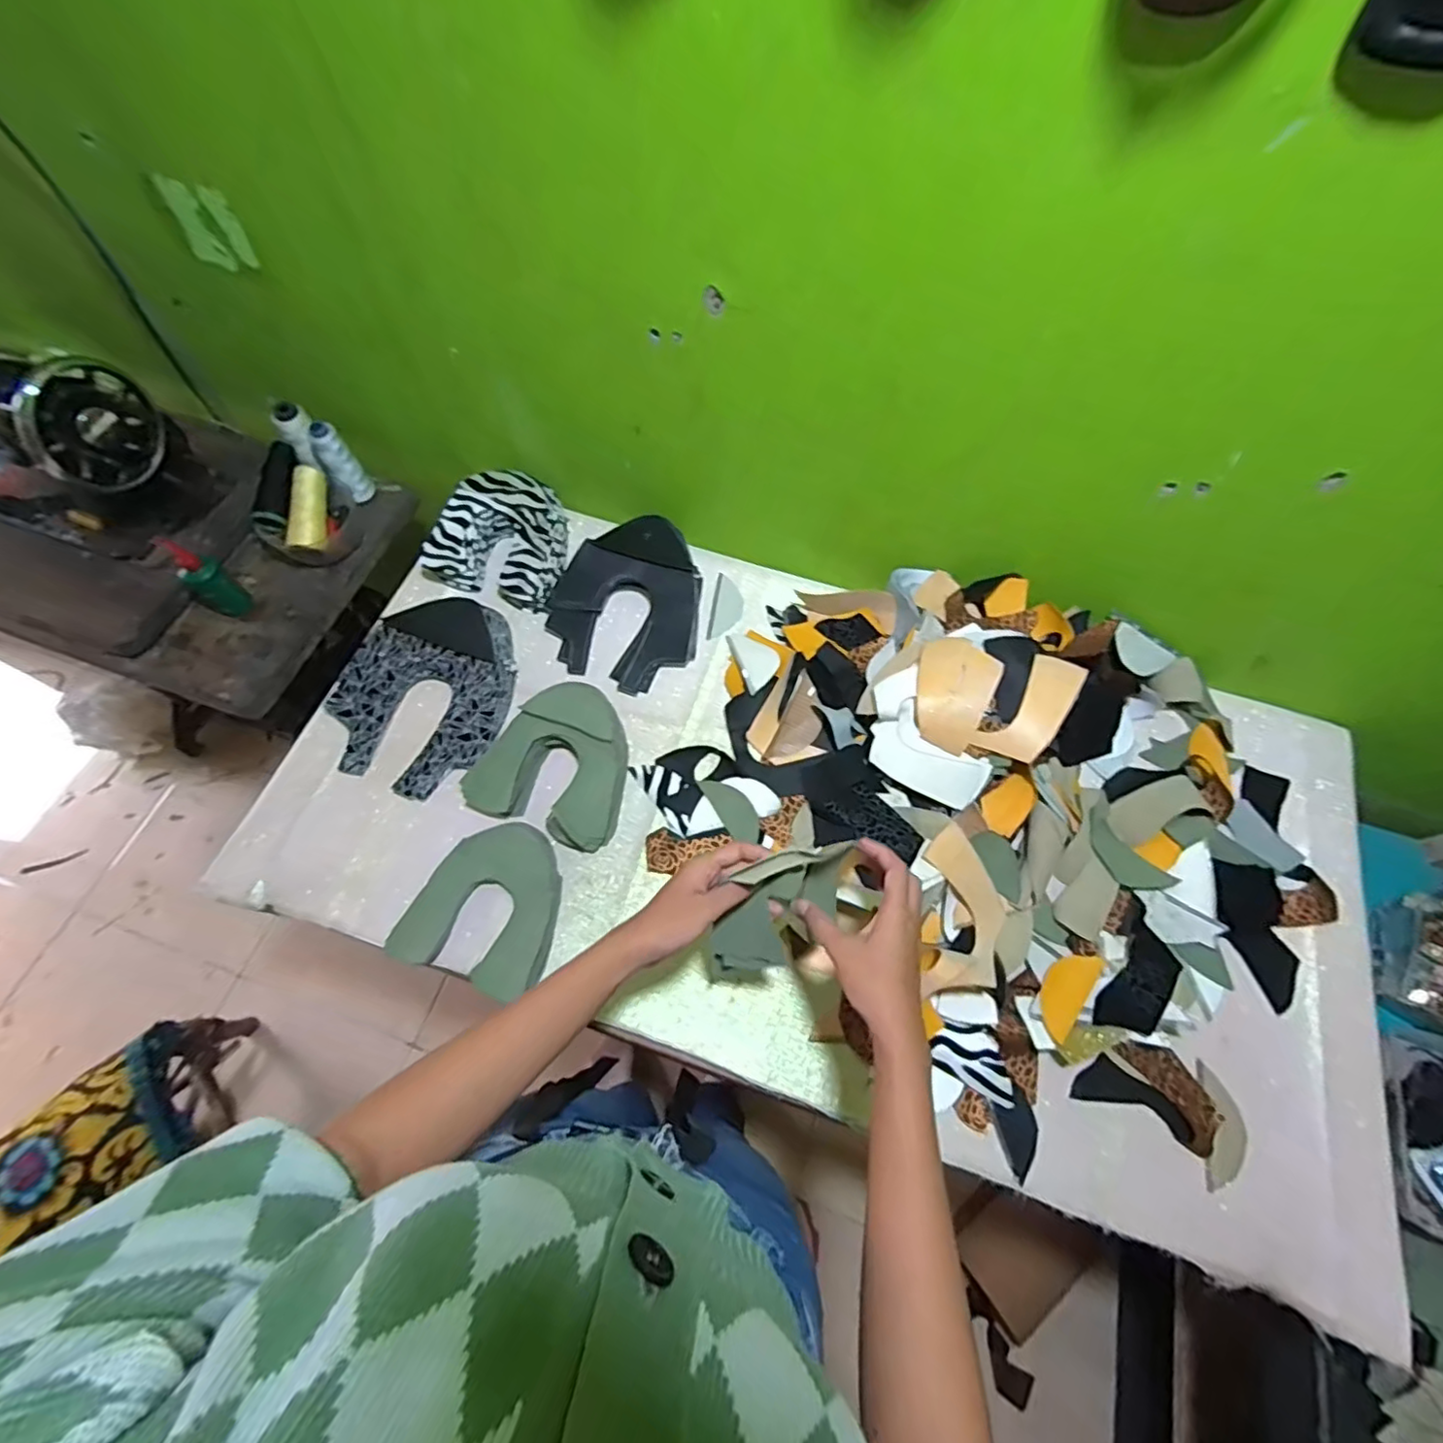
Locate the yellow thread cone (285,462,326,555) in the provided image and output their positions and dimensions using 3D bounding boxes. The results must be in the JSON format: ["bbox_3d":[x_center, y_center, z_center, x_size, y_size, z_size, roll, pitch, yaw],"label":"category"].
[{"bbox_3d":[-0.543,-0.281,0.816,0.033,0.037,0.115,0,83,-3],"label":"yellow thread cone"}]

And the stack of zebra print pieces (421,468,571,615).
[{"bbox_3d":[-0.284,-0.245,0.824,0.166,0.071,0.160,17,66,5],"label":"stack of zebra print pieces"}]

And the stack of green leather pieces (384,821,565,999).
[{"bbox_3d":[-0.243,0.190,0.655,0.153,0.026,0.161,19,66,6],"label":"stack of green leather pieces"}]

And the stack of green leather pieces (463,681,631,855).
[{"bbox_3d":[-0.187,0.042,0.713,0.167,0.046,0.166,18,66,6],"label":"stack of green leather pieces"}]

